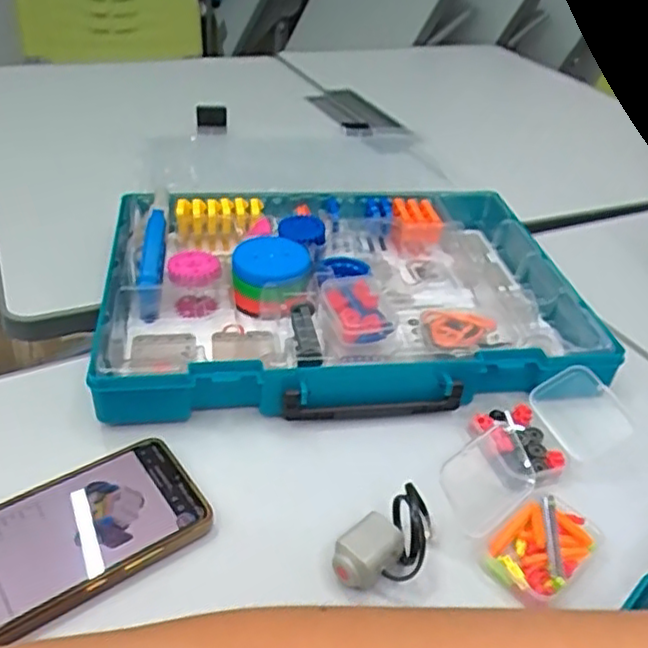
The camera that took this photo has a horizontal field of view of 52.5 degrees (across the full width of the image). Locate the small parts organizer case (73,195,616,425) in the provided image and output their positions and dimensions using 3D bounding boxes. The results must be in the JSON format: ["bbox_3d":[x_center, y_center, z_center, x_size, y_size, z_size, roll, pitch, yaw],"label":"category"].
[{"bbox_3d":[0.014,-0.030,0.530,0.359,0.049,0.251,0,37,-9],"label":"small parts organizer case"}]

